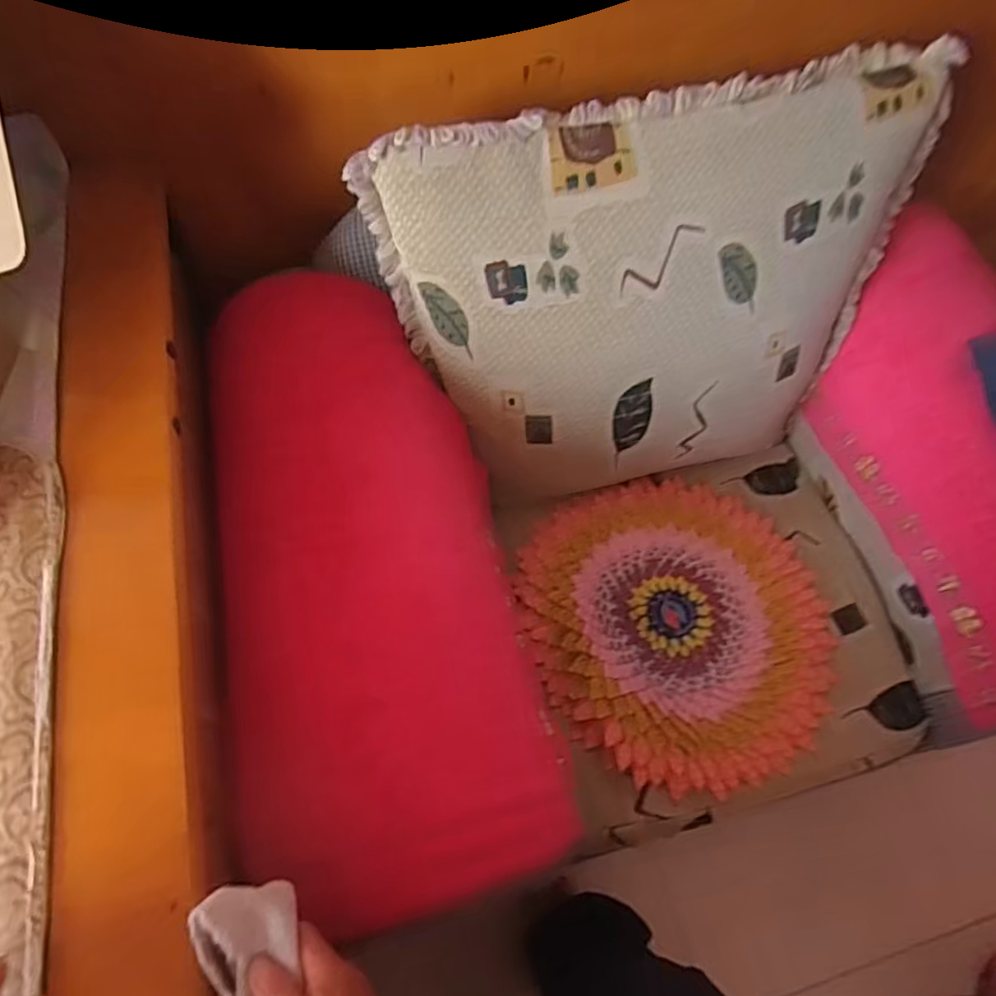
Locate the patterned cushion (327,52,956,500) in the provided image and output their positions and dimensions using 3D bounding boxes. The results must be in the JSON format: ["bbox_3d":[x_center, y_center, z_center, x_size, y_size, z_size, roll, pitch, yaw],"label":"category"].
[{"bbox_3d":[0.203,-0.259,0.878,0.670,0.511,0.150,-13,35,-3],"label":"patterned cushion"}]

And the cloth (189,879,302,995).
[{"bbox_3d":[-0.137,0.333,0.388,0.053,0.028,0.193,-11,80,-8],"label":"cloth"}]

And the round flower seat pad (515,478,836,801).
[{"bbox_3d":[0.255,0.166,0.905,0.410,0.036,0.424,1,64,-2],"label":"round flower seat pad"}]

